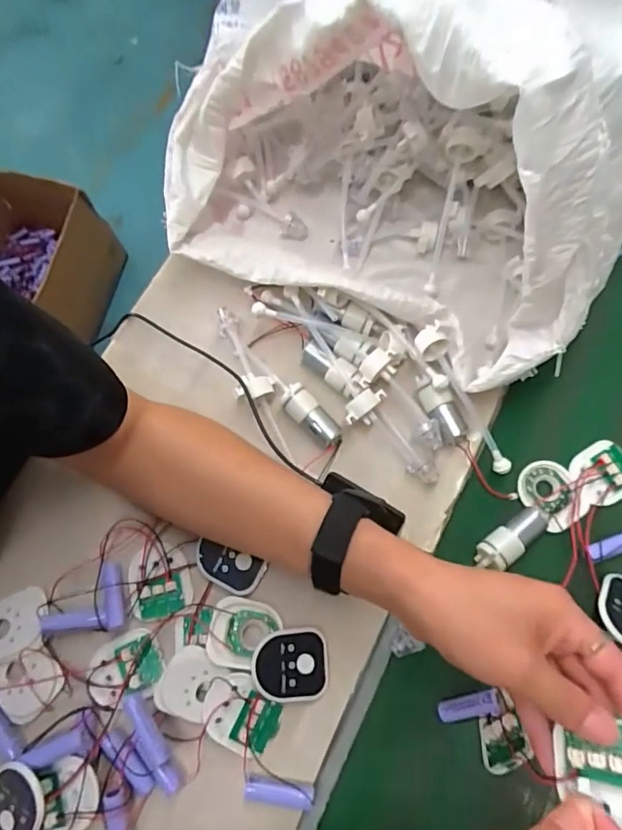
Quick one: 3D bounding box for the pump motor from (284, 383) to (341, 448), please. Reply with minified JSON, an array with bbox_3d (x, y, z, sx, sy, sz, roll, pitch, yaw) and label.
[{"bbox_3d":[0.000,0.001,0.423,0.023,0.019,0.062,-42,76,-10],"label":"pump motor"}]

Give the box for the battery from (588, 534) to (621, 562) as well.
[{"bbox_3d":[0.252,0.108,0.408,0.047,0.014,0.014,-15,73,-3],"label":"battery"}]

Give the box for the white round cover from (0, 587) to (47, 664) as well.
[{"bbox_3d":[-0.230,0.162,0.376,0.058,0.012,0.043,-32,67,-10],"label":"white round cover"}]

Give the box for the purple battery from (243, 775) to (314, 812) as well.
[{"bbox_3d":[-0.022,0.267,0.349,0.049,0.013,0.016,2,73,2],"label":"purple battery"}]

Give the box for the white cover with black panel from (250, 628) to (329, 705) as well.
[{"bbox_3d":[-0.015,0.189,0.373,0.056,0.014,0.048,-3,73,1],"label":"white cover with black panel"}]

